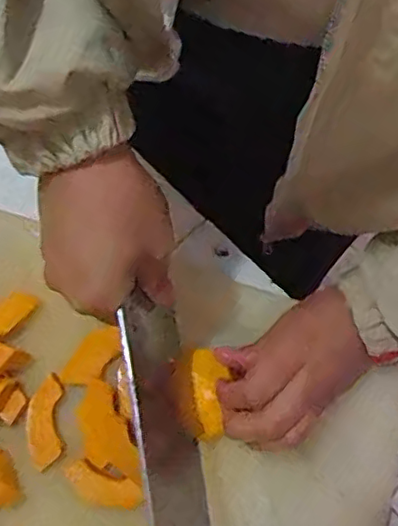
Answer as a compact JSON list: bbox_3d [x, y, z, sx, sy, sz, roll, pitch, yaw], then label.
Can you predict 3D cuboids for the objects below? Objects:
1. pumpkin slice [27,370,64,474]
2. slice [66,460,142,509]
[{"bbox_3d":[-0.106,0.108,0.420,0.023,0.008,0.060,-3,73,-2],"label":"pumpkin slice"},{"bbox_3d":[-0.065,0.151,0.412,0.053,0.006,0.022,20,73,5],"label":"slice"}]

